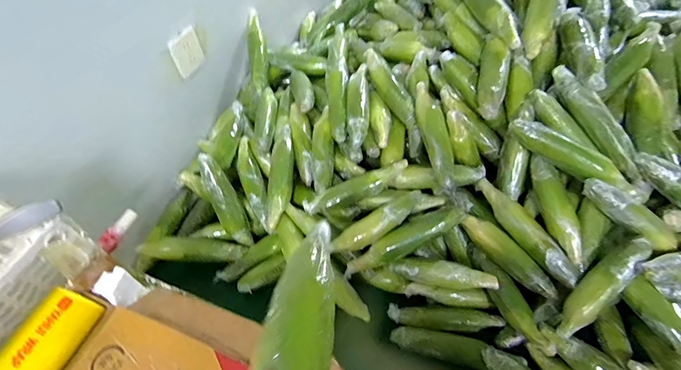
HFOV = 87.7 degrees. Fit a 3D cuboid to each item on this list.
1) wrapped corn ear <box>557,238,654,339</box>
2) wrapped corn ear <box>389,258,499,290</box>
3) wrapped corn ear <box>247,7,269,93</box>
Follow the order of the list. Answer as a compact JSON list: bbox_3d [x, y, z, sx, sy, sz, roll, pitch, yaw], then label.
[{"bbox_3d":[0.477,0.186,0.656,0.056,0.051,0.225,40,101,28],"label":"wrapped corn ear"},{"bbox_3d":[0.203,0.181,0.718,0.212,0.043,0.043,4,50,24],"label":"wrapped corn ear"},{"bbox_3d":[-0.243,-0.390,1.035,0.054,0.046,0.257,-7,83,-5],"label":"wrapped corn ear"}]

